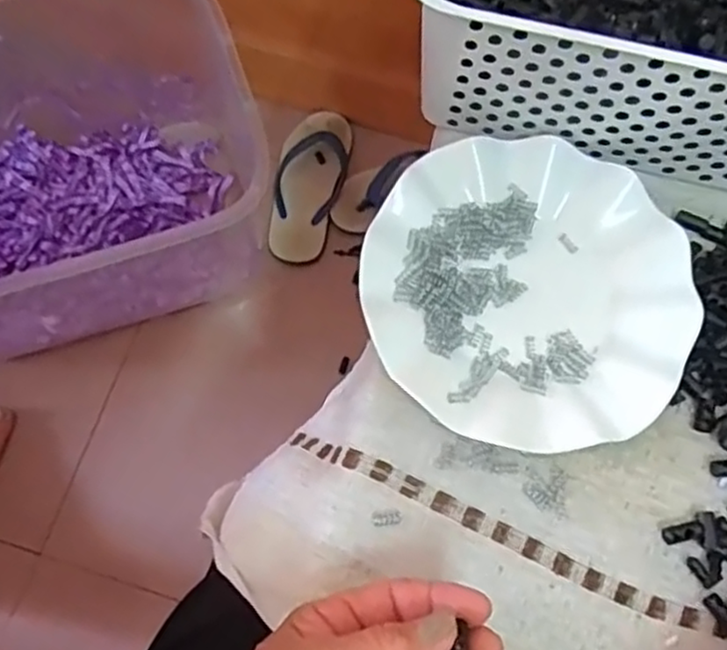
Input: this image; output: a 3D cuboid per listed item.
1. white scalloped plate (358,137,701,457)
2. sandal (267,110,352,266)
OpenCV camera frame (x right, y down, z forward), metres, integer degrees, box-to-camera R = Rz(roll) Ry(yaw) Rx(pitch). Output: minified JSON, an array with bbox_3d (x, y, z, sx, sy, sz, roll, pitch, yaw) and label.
[{"bbox_3d":[0.092,-0.023,0.395,0.179,0.019,0.181,1,72,-2],"label":"white scalloped plate"},{"bbox_3d":[-0.074,-0.197,0.975,0.092,0.036,0.236,11,72,1],"label":"sandal"}]

